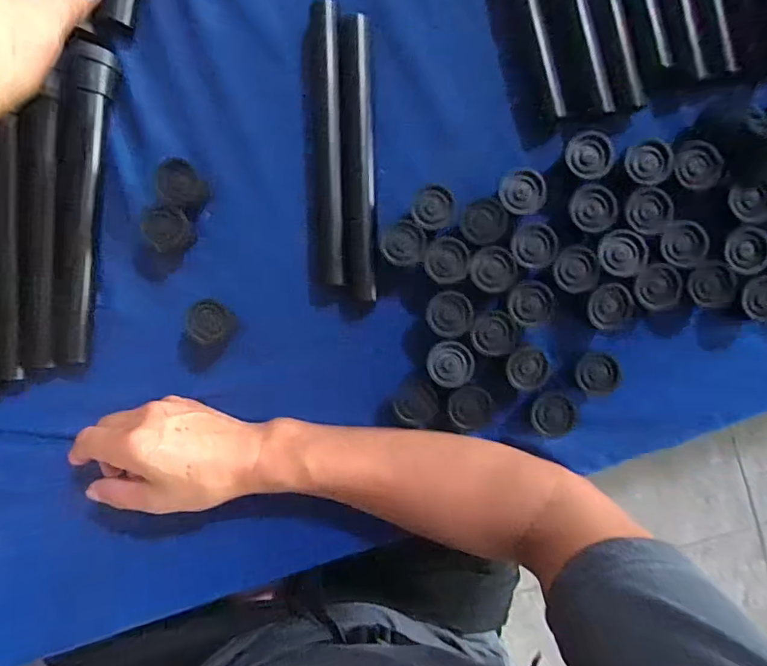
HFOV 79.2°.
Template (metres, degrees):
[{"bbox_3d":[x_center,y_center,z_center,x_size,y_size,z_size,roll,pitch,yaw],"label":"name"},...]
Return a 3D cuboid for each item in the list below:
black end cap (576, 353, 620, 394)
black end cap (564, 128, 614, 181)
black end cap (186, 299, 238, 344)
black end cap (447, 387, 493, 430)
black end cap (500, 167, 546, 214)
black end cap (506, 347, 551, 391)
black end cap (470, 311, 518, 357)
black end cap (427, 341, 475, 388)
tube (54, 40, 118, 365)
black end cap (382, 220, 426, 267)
[{"bbox_3d":[0.166,0.032,0.359,0.032,0.007,0.031,0,93,0],"label":"black end cap"},{"bbox_3d":[0.158,-0.136,0.355,0.032,0.009,0.037,15,93,-1],"label":"black end cap"},{"bbox_3d":[-0.136,-0.009,0.375,0.034,0.027,0.034,0,93,0],"label":"black end cap"},{"bbox_3d":[0.068,0.058,0.361,0.034,0.004,0.033,0,93,0],"label":"black end cap"},{"bbox_3d":[0.107,-0.108,0.354,0.034,0.009,0.035,0,93,0],"label":"black end cap"},{"bbox_3d":[0.112,0.027,0.359,0.033,0.004,0.032,0,93,0],"label":"black end cap"},{"bbox_3d":[0.086,0.000,0.359,0.034,0.004,0.033,0,93,0],"label":"black end cap"},{"bbox_3d":[0.052,0.024,0.359,0.035,0.007,0.034,0,93,0],"label":"black end cap"},{"bbox_3d":[-0.247,-0.100,0.374,0.033,0.027,0.247,8,93,0],"label":"tube"},{"bbox_3d":[0.016,-0.070,0.363,0.033,0.015,0.034,0,93,0],"label":"black end cap"}]

